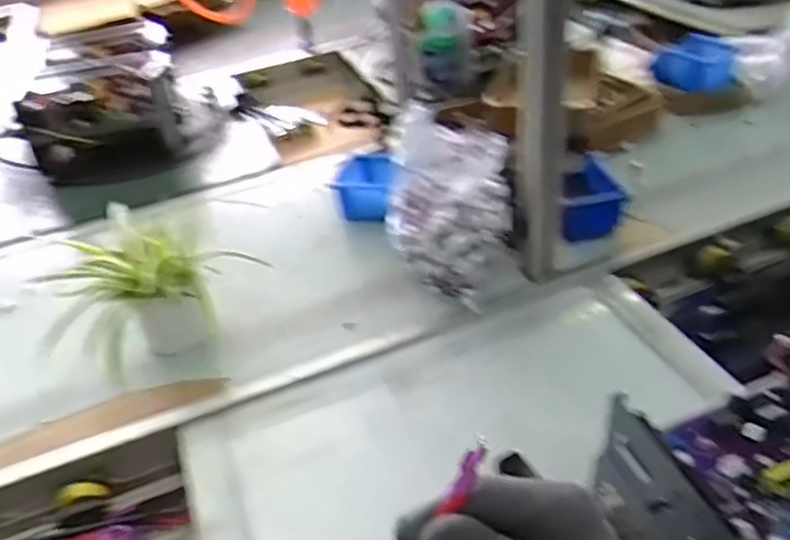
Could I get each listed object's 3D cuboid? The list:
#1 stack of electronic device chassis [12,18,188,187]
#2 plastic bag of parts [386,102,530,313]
[{"bbox_3d":[-0.614,-0.359,1.438,0.289,0.204,0.412,-16,38,-10],"label":"stack of electronic device chassis"},{"bbox_3d":[0.068,-0.084,0.881,0.172,0.188,0.136,22,46,34],"label":"plastic bag of parts"}]

